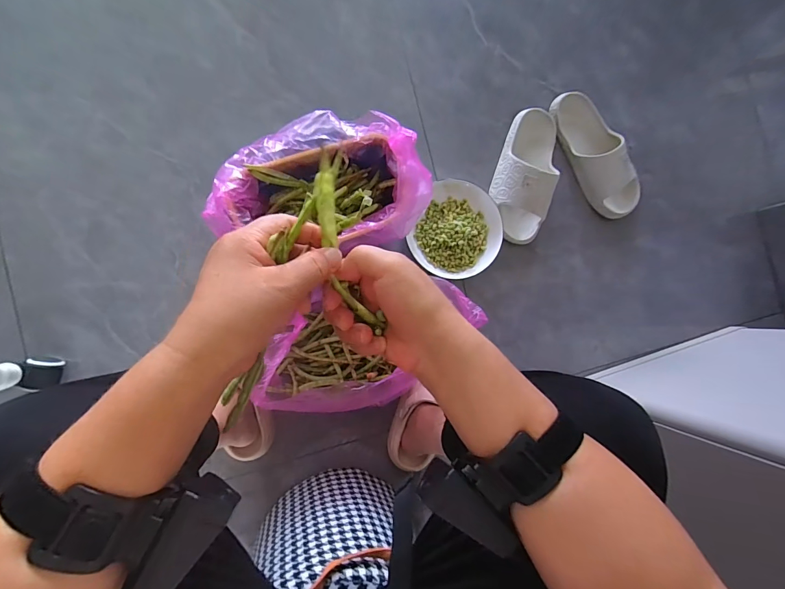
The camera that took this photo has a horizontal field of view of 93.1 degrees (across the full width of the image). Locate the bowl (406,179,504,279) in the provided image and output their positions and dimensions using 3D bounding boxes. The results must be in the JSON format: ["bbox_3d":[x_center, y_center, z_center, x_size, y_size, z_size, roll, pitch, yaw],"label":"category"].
[{"bbox_3d":[0.121,-0.114,0.696,0.151,0.044,0.173,29,83,-5],"label":"bowl"}]

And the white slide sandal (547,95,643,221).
[{"bbox_3d":[0.392,-0.271,0.722,0.097,0.059,0.258,-33,91,-9],"label":"white slide sandal"}]

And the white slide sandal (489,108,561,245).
[{"bbox_3d":[0.254,-0.231,0.704,0.107,0.071,0.262,13,84,-7],"label":"white slide sandal"}]

